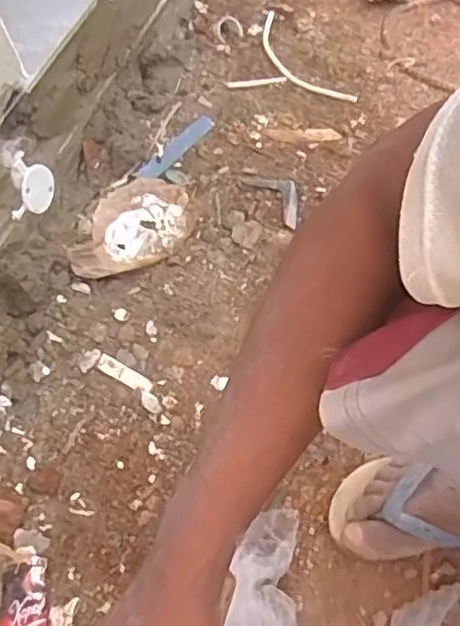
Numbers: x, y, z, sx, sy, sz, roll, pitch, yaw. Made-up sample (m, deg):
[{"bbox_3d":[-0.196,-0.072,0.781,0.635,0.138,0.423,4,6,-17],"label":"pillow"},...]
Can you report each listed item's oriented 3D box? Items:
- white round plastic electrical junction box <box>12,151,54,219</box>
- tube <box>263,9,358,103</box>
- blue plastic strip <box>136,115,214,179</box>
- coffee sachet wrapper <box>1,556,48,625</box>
[{"bbox_3d":[-0.257,-0.160,0.838,0.025,0.077,0.081,7,58,14],"label":"white round plastic electrical junction box"},{"bbox_3d":[0.105,-0.414,1.069,0.071,0.018,0.271,-27,57,-9],"label":"tube"},{"bbox_3d":[-0.078,-0.248,0.978,0.027,0.007,0.148,44,69,-2],"label":"blue plastic strip"},{"bbox_3d":[-0.205,0.302,0.645,0.049,0.013,0.105,-9,59,-4],"label":"coffee sachet wrapper"}]

